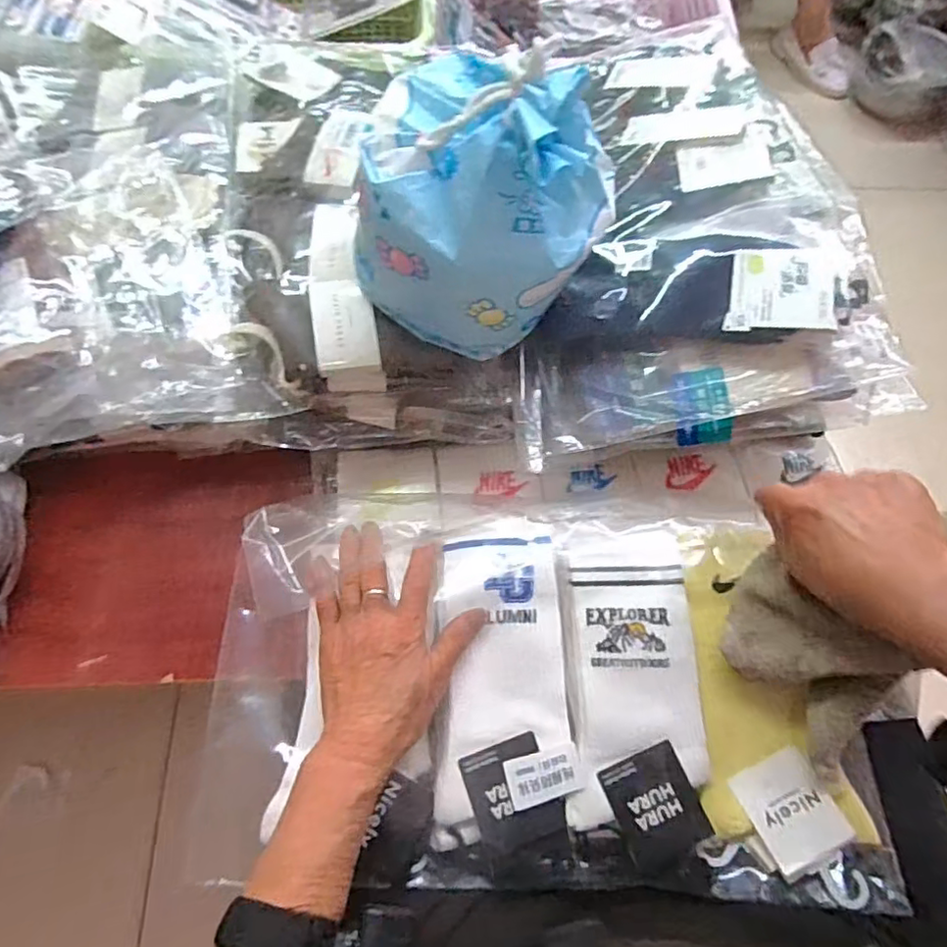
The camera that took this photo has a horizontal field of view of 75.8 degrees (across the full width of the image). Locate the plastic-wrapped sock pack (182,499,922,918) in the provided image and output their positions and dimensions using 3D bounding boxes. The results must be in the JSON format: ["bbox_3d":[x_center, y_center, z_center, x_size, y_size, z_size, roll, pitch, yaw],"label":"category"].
[{"bbox_3d":[0.051,0.142,0.422,0.447,0.052,0.251,2,66,-1],"label":"plastic-wrapped sock pack"}]

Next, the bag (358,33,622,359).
[{"bbox_3d":[0.004,-0.181,0.411,0.160,0.160,0.136,29,69,10],"label":"bag"}]

